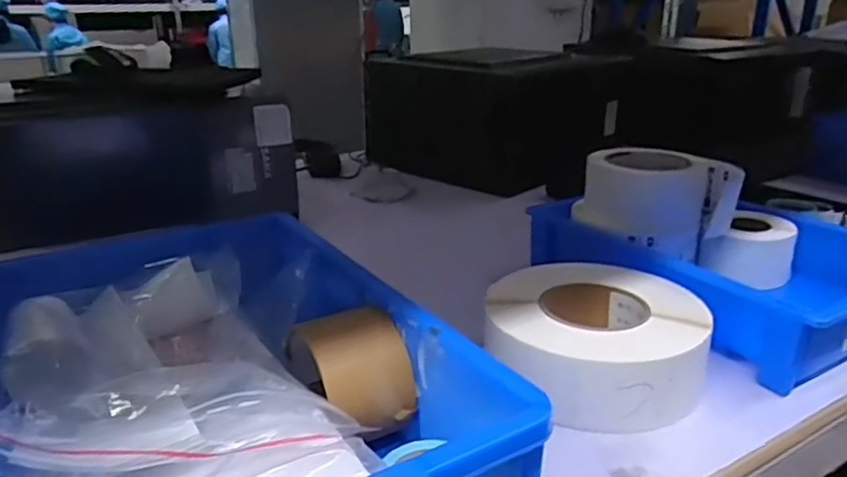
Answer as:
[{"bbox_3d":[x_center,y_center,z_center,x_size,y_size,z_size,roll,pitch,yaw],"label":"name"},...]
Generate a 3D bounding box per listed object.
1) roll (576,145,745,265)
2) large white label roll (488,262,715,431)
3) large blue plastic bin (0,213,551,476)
[{"bbox_3d":[0.234,-0.038,0.636,0.116,0.080,0.123,-13,24,-30],"label":"roll"},{"bbox_3d":[0.132,0.072,0.477,0.158,0.050,0.157,-1,21,0],"label":"large white label roll"},{"bbox_3d":[-0.134,0.090,0.387,0.237,0.091,0.369,-13,24,-29],"label":"large blue plastic bin"}]

